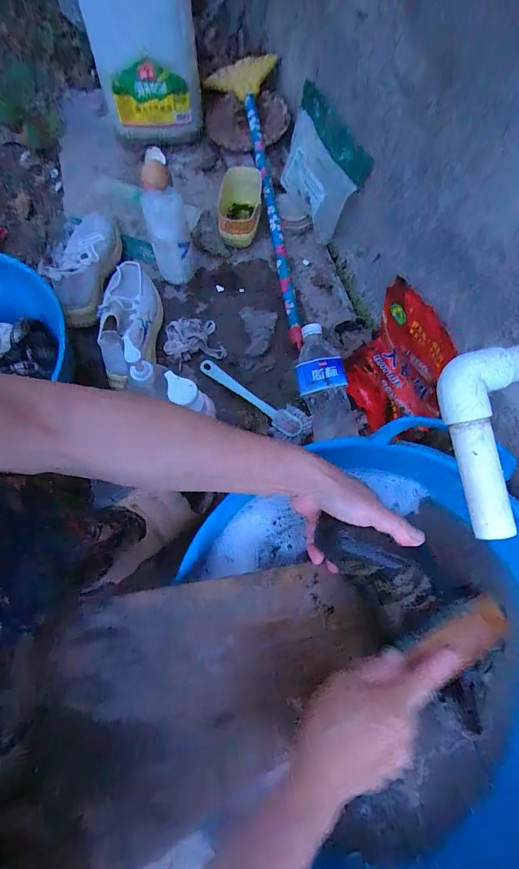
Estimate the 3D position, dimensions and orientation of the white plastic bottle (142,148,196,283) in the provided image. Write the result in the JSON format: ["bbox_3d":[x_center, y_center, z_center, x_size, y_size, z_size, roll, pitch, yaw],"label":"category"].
[{"bbox_3d":[-0.150,-0.339,0.581,0.066,0.212,0.051,-11,70,-7],"label":"white plastic bottle"}]

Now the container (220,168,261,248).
[{"bbox_3d":[-0.038,-0.441,0.707,0.080,0.067,0.150,0,69,-3],"label":"container"}]

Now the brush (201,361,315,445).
[{"bbox_3d":[-0.010,-0.059,0.579,0.206,0.031,0.051,36,71,11],"label":"brush"}]

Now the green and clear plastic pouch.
[{"bbox_3d":[0.111,-0.488,0.667,0.046,0.167,0.217,-19,70,-21],"label":"green and clear plastic pouch"}]

